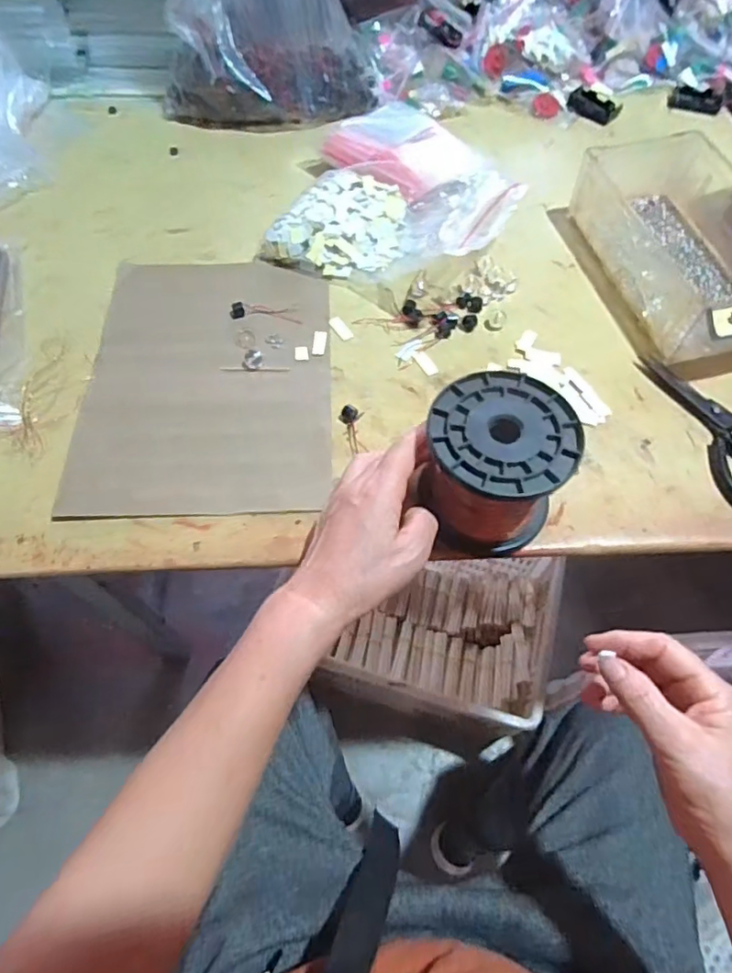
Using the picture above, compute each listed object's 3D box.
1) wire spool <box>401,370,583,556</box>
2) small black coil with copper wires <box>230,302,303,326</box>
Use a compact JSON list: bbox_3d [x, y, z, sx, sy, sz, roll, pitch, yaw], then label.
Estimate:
[{"bbox_3d":[0.088,-0.014,0.394,0.093,0.087,0.092,22,62,13],"label":"wire spool"},{"bbox_3d":[-0.092,-0.161,0.522,0.065,0.008,0.022,0,60,0],"label":"small black coil with copper wires"}]

